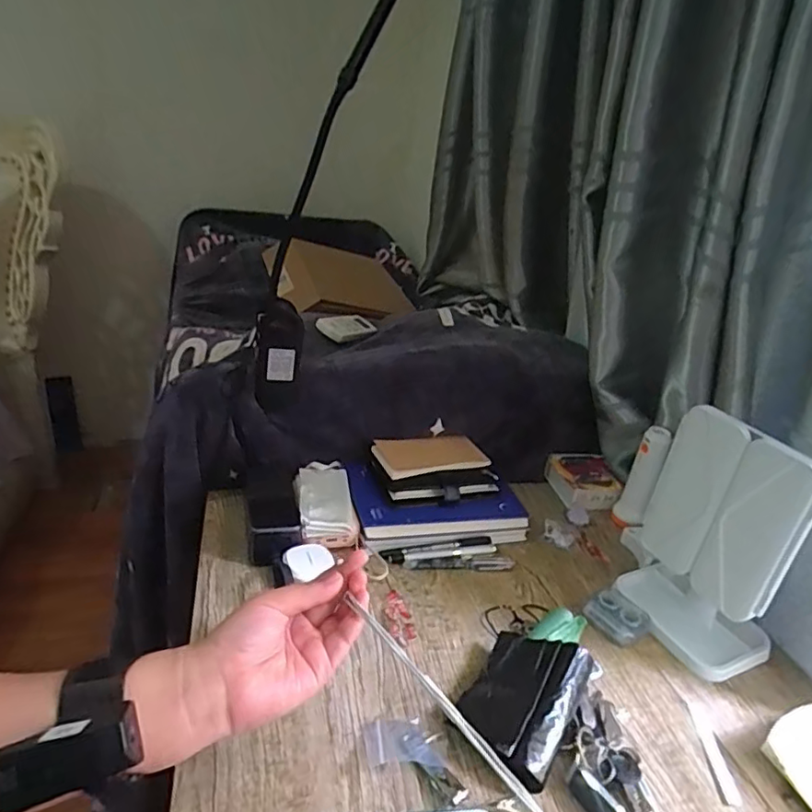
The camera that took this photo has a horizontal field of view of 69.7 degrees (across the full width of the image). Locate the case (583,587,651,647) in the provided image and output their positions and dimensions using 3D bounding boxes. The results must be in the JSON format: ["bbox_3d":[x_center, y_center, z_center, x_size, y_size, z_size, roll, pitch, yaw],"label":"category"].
[{"bbox_3d":[0.221,0.221,0.609,0.049,0.017,0.056,-13,32,-37],"label":"case"}]

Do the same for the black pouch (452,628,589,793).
[{"bbox_3d":[0.097,0.248,0.492,0.082,0.044,0.123,21,29,26],"label":"black pouch"}]

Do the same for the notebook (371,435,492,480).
[{"bbox_3d":[0.030,0.058,0.735,0.138,0.009,0.068,-6,38,-24],"label":"notebook"}]

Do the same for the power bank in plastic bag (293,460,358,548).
[{"bbox_3d":[-0.096,0.113,0.678,0.064,0.032,0.123,0,27,-16],"label":"power bank in plastic bag"}]

